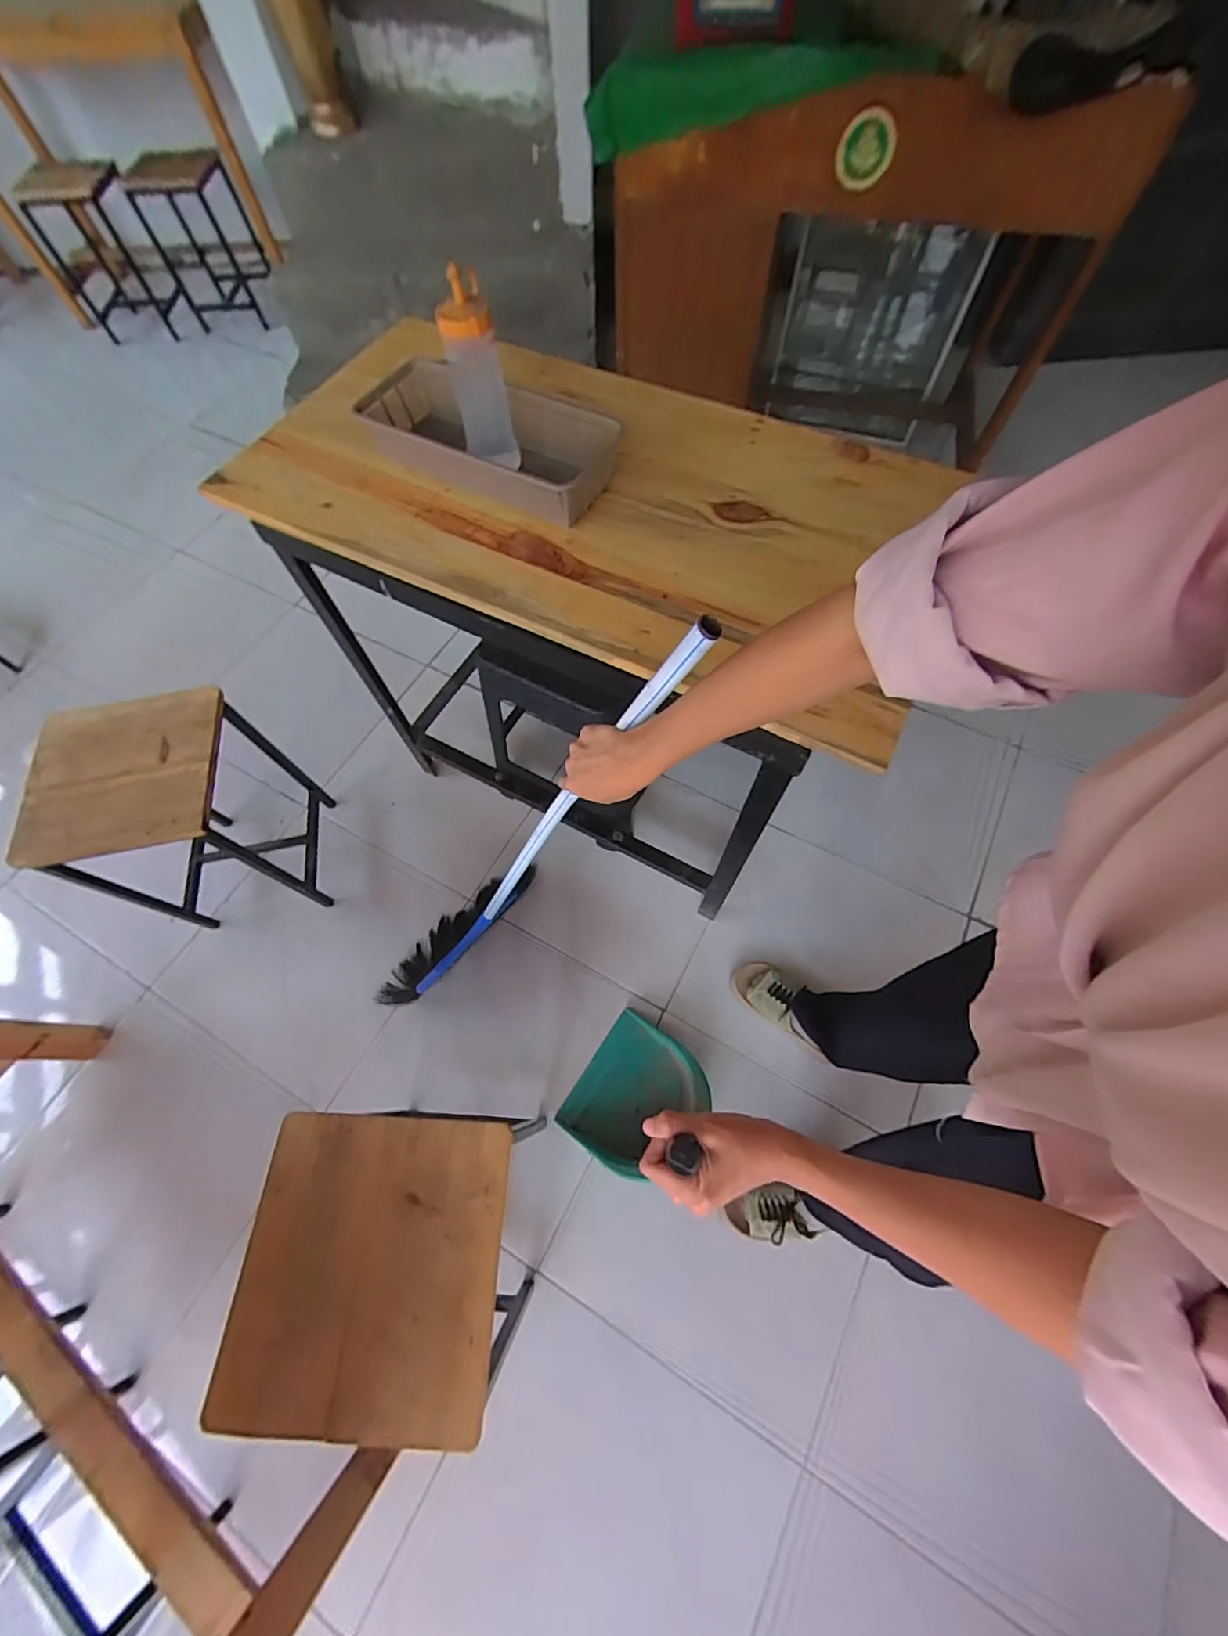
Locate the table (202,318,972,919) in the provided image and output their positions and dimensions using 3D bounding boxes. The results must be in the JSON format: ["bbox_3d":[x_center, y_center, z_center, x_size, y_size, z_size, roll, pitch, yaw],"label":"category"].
[{"bbox_3d":[-0.052,-0.336,0.994,0.912,0.583,0.495,26,68,13],"label":"table"}]

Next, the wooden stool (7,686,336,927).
[{"bbox_3d":[-0.802,-0.001,1.062,0.295,0.398,0.288,-8,64,-3],"label":"wooden stool"}]

